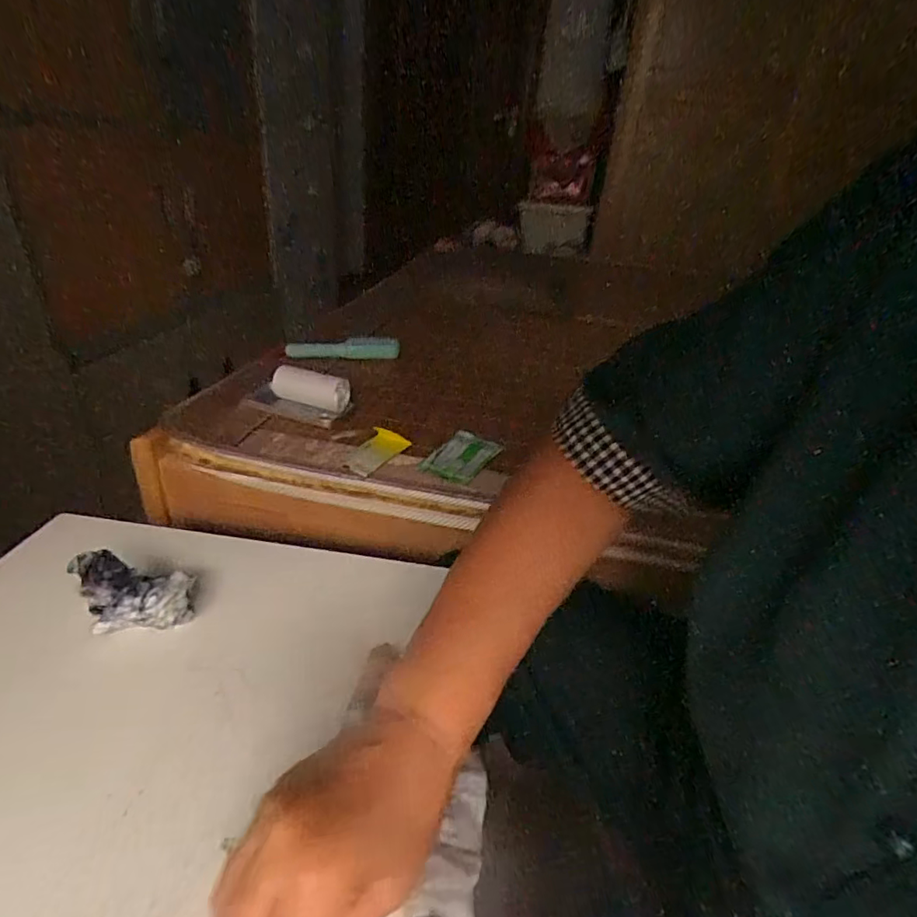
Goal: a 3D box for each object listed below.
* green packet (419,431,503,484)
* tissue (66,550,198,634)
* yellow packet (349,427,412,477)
[{"bbox_3d":[0.005,-0.004,0.671,0.070,0.008,0.103,20,34,22],"label":"green packet"},{"bbox_3d":[-0.238,0.095,0.395,0.075,0.054,0.051,-6,33,-17],"label":"tissue"},{"bbox_3d":[-0.098,-0.011,0.637,0.045,0.013,0.089,20,34,24],"label":"yellow packet"}]

